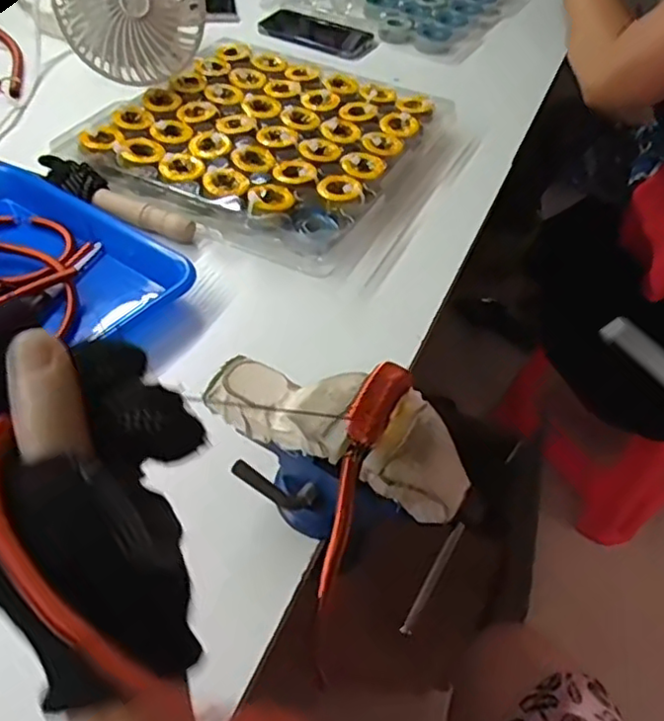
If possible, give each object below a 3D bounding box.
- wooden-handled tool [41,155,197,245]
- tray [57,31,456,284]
[{"bbox_3d":[-0.191,-0.139,0.565,0.156,0.030,0.038,26,50,16],"label":"wooden-handled tool"},{"bbox_3d":[-0.062,-0.224,0.642,0.282,0.034,0.280,22,49,13],"label":"tray"}]

